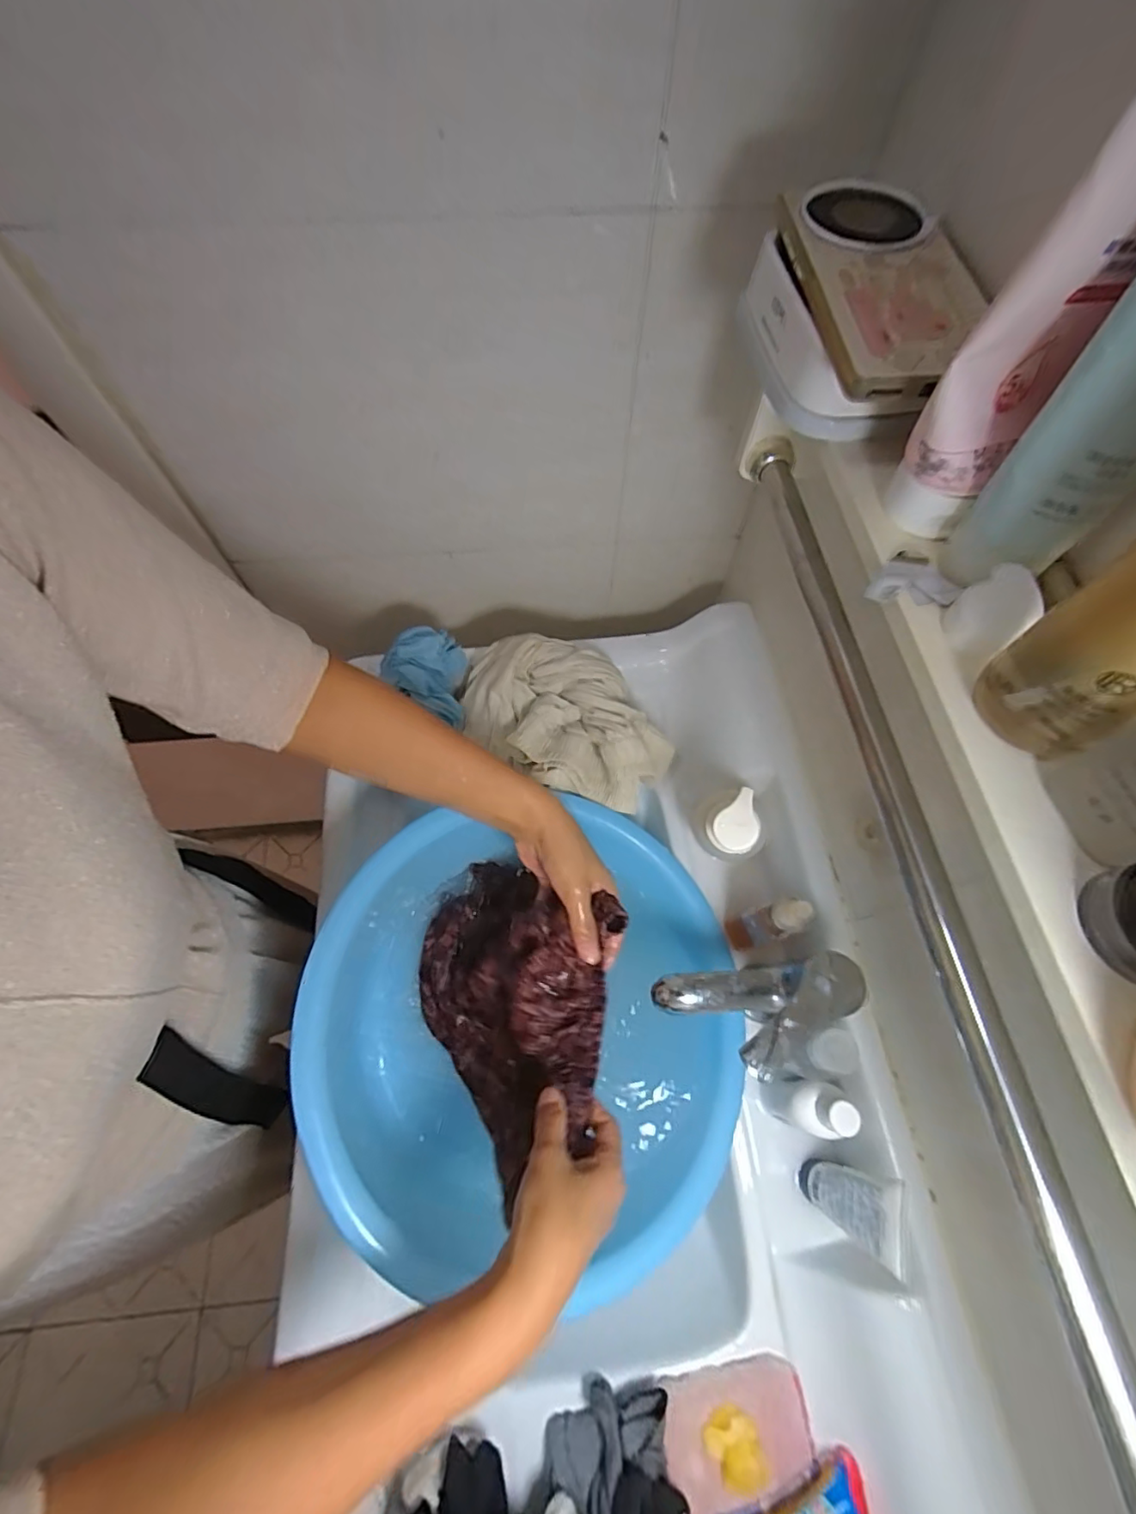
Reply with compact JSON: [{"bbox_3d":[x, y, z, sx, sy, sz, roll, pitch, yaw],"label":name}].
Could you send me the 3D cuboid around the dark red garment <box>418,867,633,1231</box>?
[{"bbox_3d":[-0.053,0.201,0.473,0.190,0.112,0.196,25,67,11],"label":"dark red garment"}]

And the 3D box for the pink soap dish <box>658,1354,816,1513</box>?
[{"bbox_3d":[0.121,0.482,0.397,0.105,0.017,0.066,-9,65,-5],"label":"pink soap dish"}]

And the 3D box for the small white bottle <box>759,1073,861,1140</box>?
[{"bbox_3d":[0.189,0.277,0.444,0.036,0.103,0.037,10,65,4],"label":"small white bottle"}]

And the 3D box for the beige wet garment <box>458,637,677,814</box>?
[{"bbox_3d":[-0.009,-0.039,0.589,0.236,0.075,0.164,29,68,12],"label":"beige wet garment"}]

